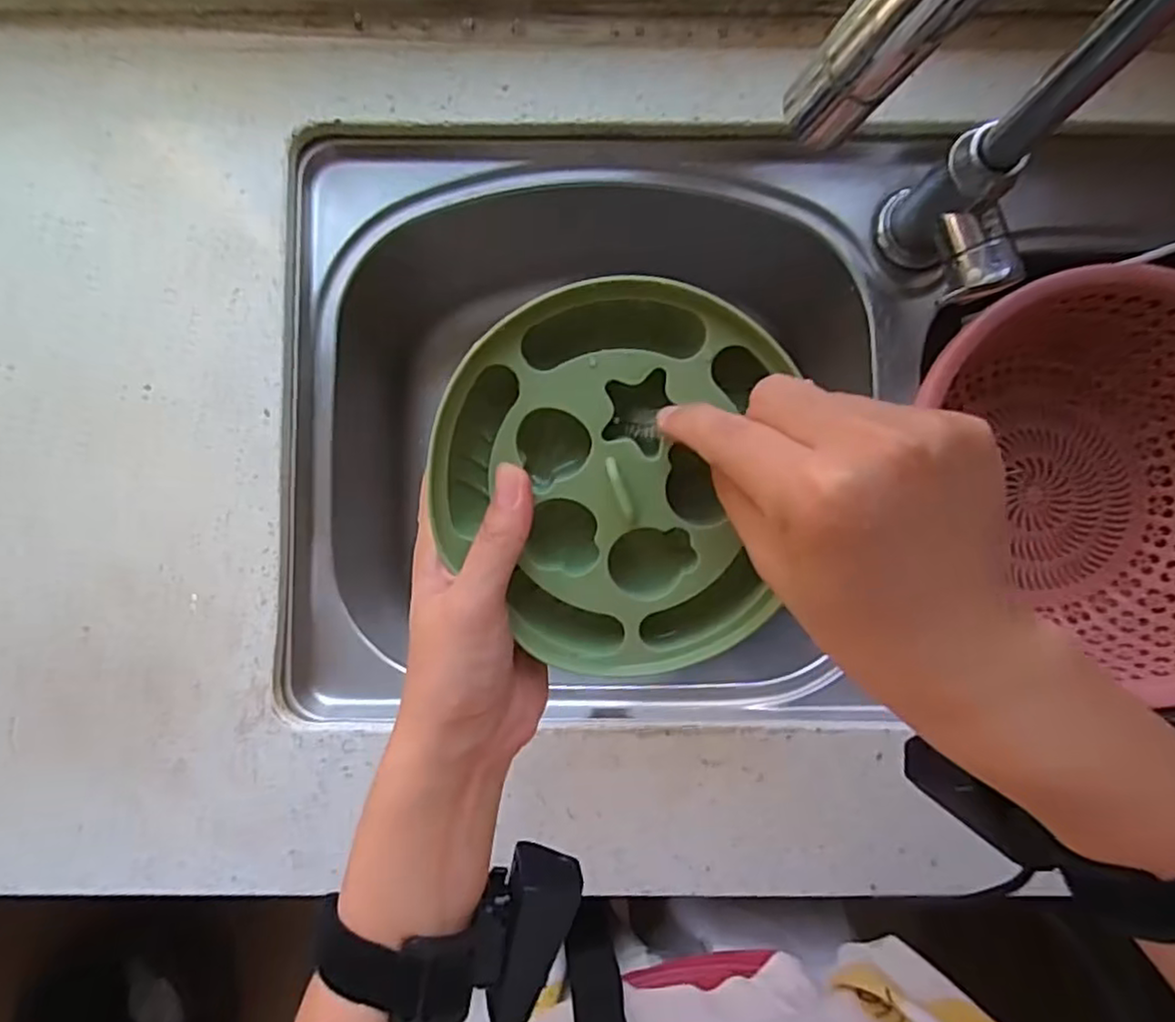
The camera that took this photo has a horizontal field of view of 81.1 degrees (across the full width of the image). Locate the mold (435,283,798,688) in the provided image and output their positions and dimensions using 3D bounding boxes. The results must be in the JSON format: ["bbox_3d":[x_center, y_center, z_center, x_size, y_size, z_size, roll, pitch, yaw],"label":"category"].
[{"bbox_3d":[0.006,-0.011,0.278,0.126,0.035,0.153,2,105,1],"label":"mold"}]

